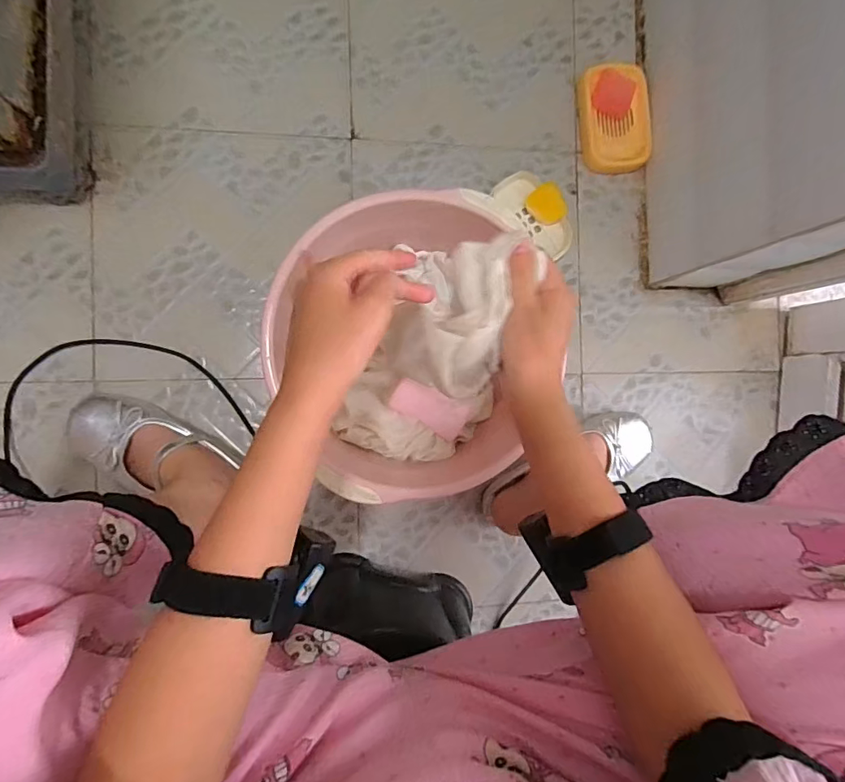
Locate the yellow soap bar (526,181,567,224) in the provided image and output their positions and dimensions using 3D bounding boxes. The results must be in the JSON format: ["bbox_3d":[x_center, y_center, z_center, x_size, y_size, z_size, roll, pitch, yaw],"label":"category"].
[{"bbox_3d":[0.163,-0.240,0.617,0.043,0.015,0.051,-32,90,23],"label":"yellow soap bar"}]

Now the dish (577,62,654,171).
[{"bbox_3d":[0.251,-0.357,0.625,0.087,0.031,0.131,-6,91,-9],"label":"dish"}]

